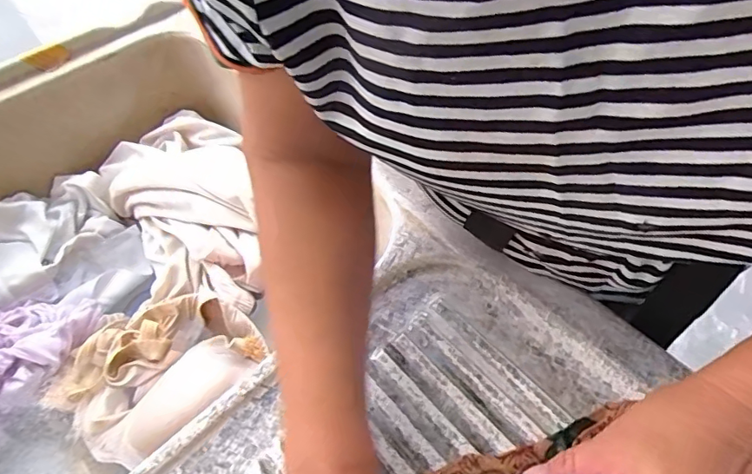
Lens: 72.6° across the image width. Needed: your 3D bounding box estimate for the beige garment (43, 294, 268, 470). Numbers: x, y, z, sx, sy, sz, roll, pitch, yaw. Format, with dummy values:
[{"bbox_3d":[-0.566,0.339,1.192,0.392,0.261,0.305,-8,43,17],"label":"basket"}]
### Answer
[{"bbox_3d":[-0.220,0.119,0.492,0.177,0.047,0.163,29,60,26],"label":"beige garment"}]

